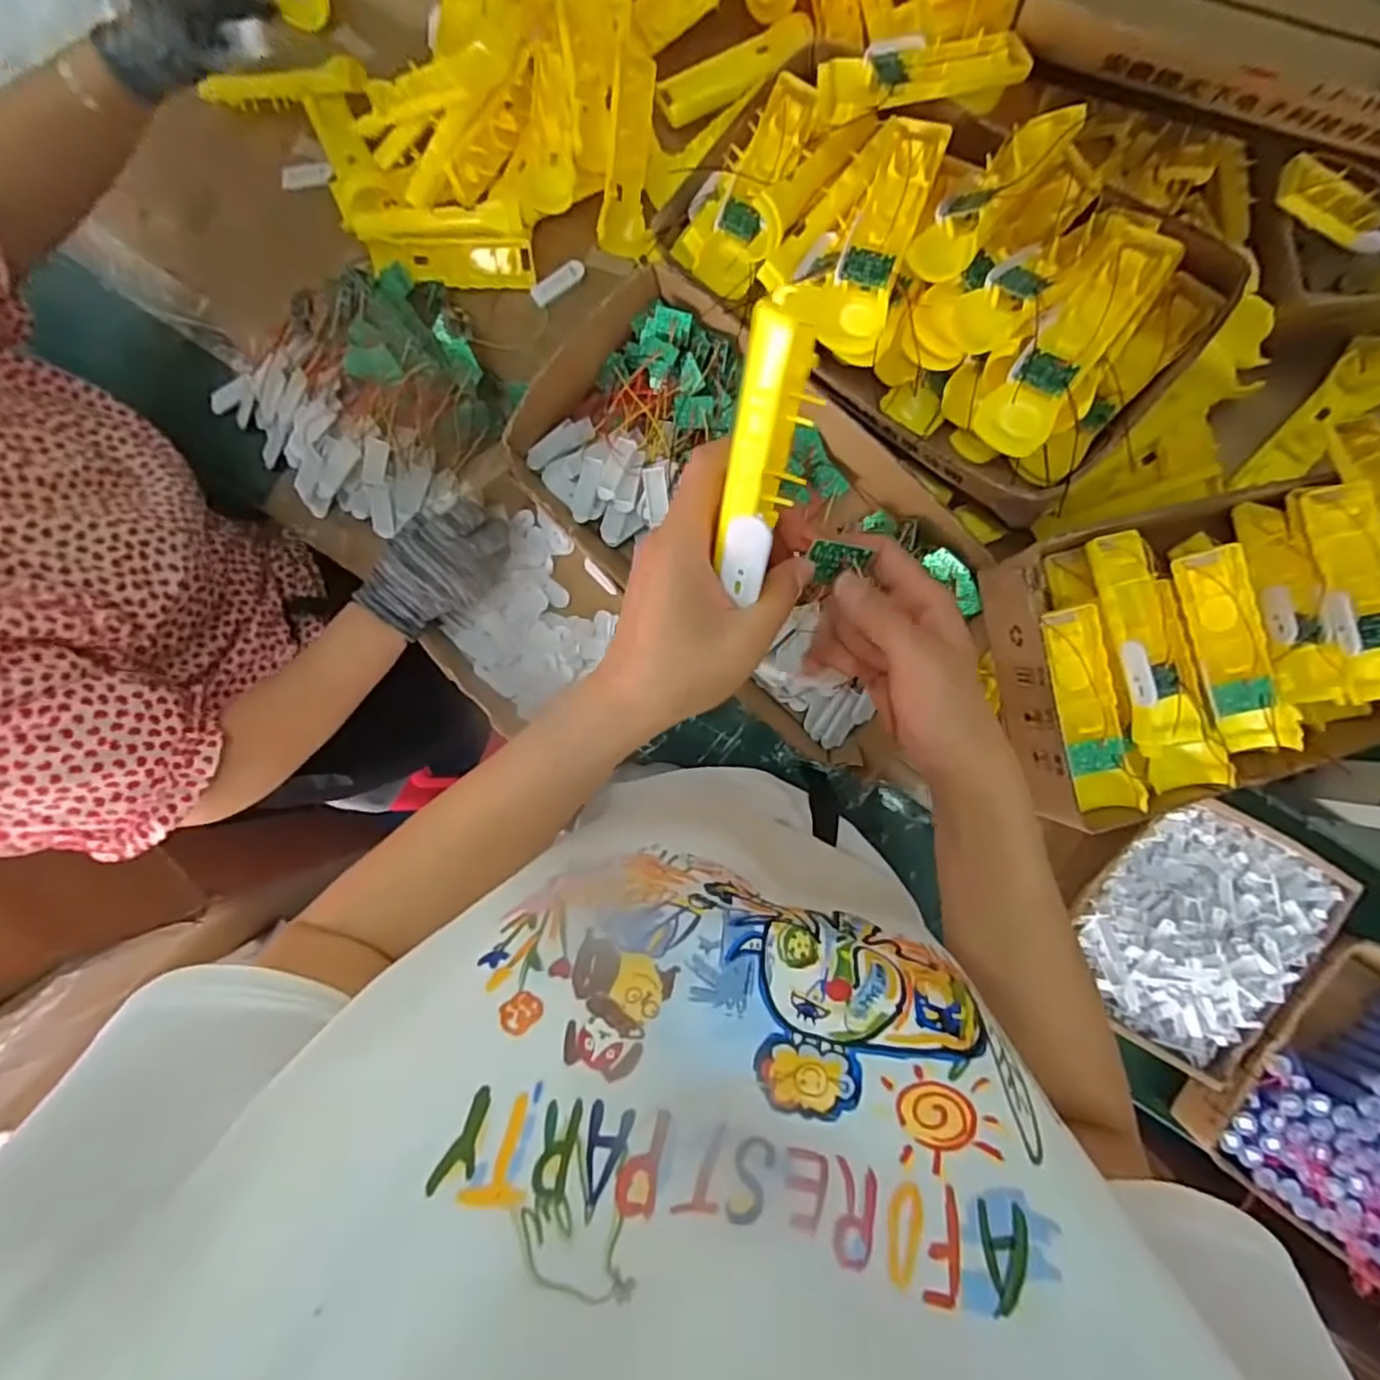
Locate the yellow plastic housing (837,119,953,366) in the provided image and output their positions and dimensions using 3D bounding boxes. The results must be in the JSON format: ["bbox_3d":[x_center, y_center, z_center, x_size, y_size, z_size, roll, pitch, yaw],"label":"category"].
[{"bbox_3d":[0.143,-0.336,0.496,0.045,0.023,0.168,18,99,7],"label":"yellow plastic housing"}]

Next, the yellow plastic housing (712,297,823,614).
[{"bbox_3d":[0.031,-0.094,0.278,0.027,0.035,0.118,12,128,6],"label":"yellow plastic housing"}]

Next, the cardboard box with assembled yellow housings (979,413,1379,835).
[{"bbox_3d":[0.460,-0.057,0.525,0.418,0.105,0.243,-16,82,3],"label":"cardboard box with assembled yellow housings"}]

